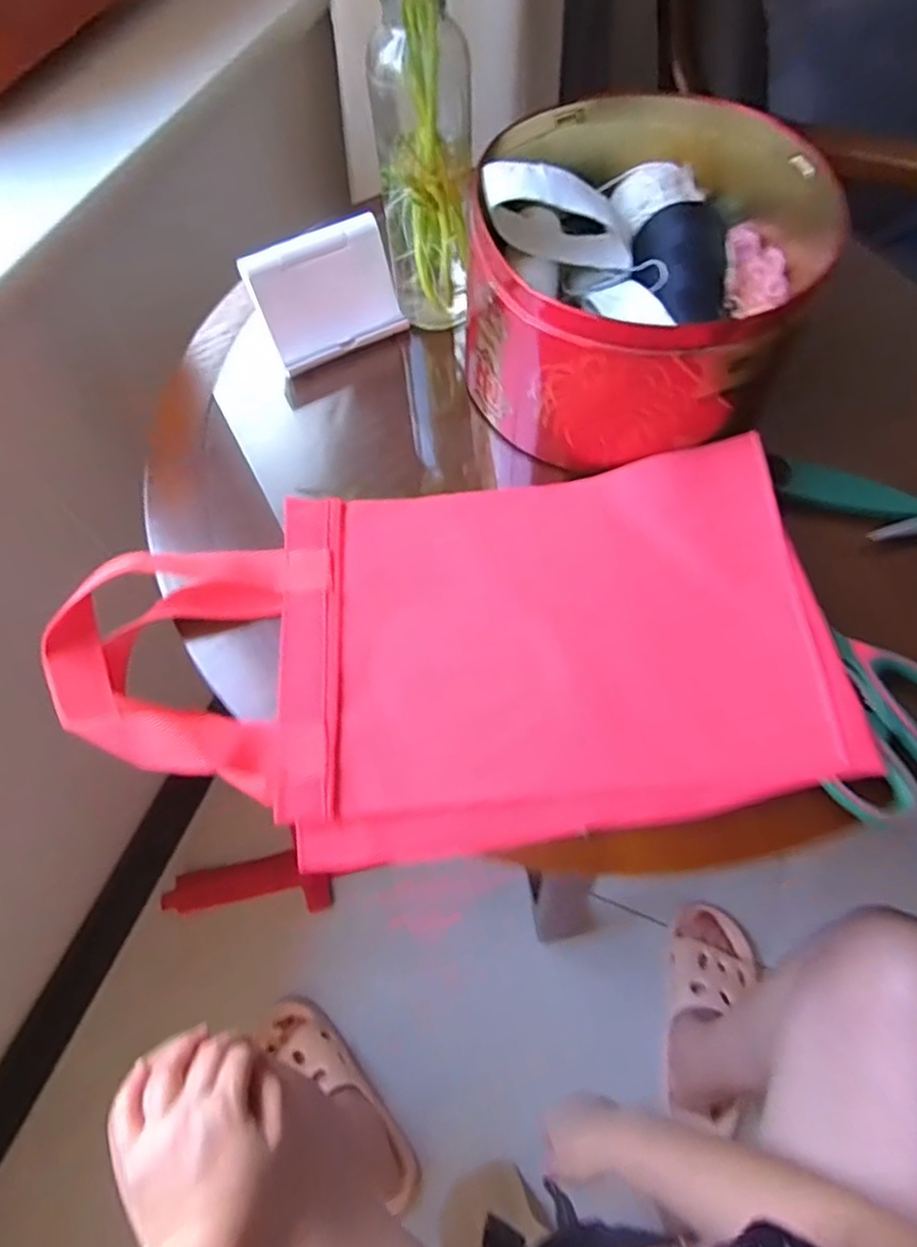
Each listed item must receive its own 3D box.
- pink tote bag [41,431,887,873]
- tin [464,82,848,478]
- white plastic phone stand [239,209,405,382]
[{"bbox_3d":[-0.010,0.014,0.363,0.399,0.039,0.203,-6,64,-1],"label":"pink tote bag"},{"bbox_3d":[0.110,-0.205,0.411,0.194,0.106,0.204,6,64,5],"label":"tin"},{"bbox_3d":[-0.091,-0.225,0.454,0.099,0.062,0.046,-29,66,-11],"label":"white plastic phone stand"}]

